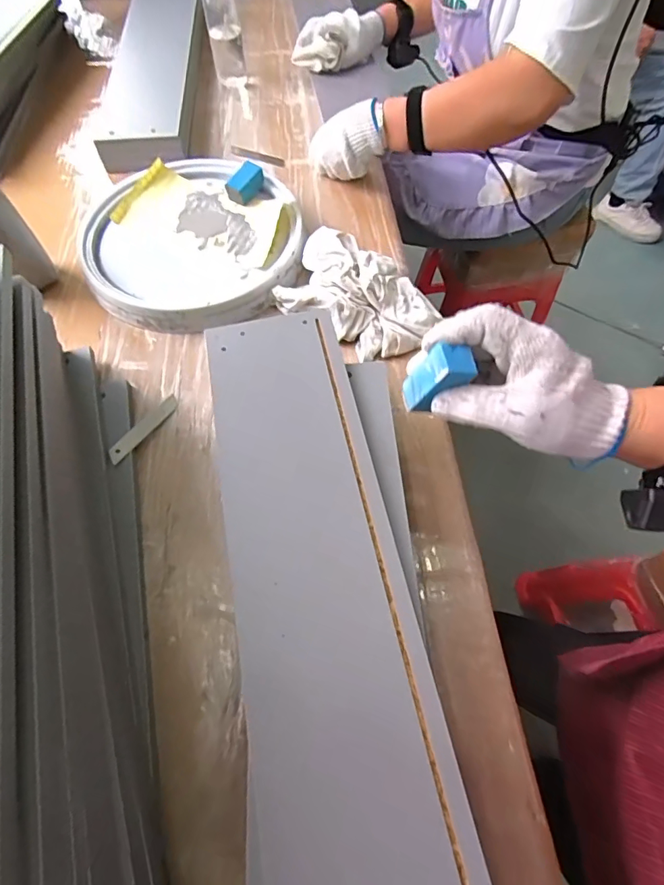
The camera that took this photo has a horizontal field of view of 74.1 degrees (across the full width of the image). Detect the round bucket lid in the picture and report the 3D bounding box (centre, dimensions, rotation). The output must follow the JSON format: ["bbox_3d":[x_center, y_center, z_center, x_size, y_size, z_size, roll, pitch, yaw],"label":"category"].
[{"bbox_3d":[-0.186,-0.283,0.593,0.278,0.043,0.300,1,62,-1],"label":"round bucket lid"}]

